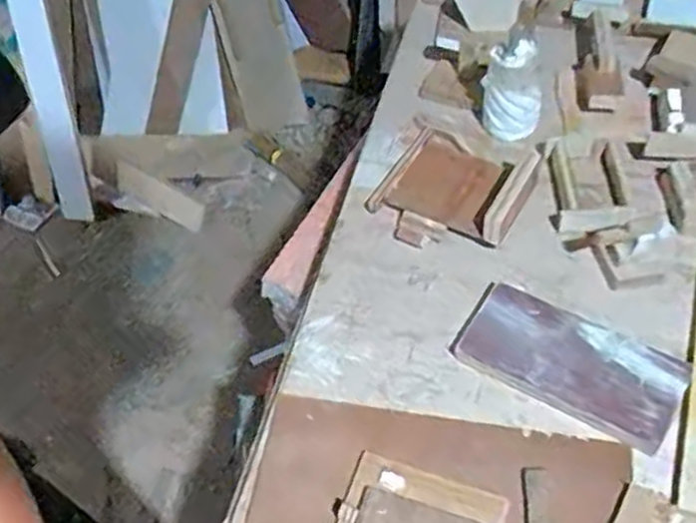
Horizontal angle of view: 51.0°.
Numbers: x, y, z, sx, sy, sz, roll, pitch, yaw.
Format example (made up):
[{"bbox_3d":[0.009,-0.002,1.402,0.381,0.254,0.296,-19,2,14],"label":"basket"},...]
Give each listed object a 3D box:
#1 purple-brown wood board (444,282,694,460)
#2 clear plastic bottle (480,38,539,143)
[{"bbox_3d":[0.202,0.094,0.676,0.195,0.027,0.093,28,59,25],"label":"purple-brown wood board"},{"bbox_3d":[0.186,-0.188,0.832,0.048,0.109,0.068,-10,50,-3],"label":"clear plastic bottle"}]

